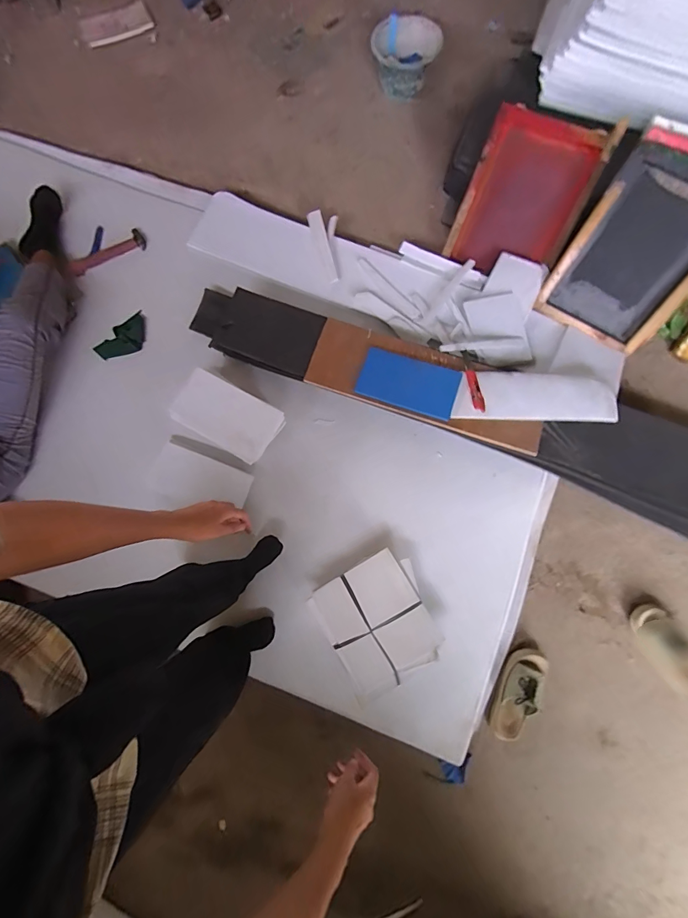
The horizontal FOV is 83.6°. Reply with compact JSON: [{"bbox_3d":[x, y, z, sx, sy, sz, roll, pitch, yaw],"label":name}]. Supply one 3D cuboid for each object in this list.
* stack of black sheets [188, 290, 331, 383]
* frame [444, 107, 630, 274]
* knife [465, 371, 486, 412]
[{"bbox_3d":[-0.282,-0.402,1.204,0.405,0.058,0.206,18,79,3],"label":"stack of black sheets"},{"bbox_3d":[0.580,-0.838,1.243,0.363,0.049,0.452,20,113,1],"label":"frame"},{"bbox_3d":[0.380,-0.198,1.117,0.033,0.012,0.130,-12,79,-3],"label":"knife"}]

